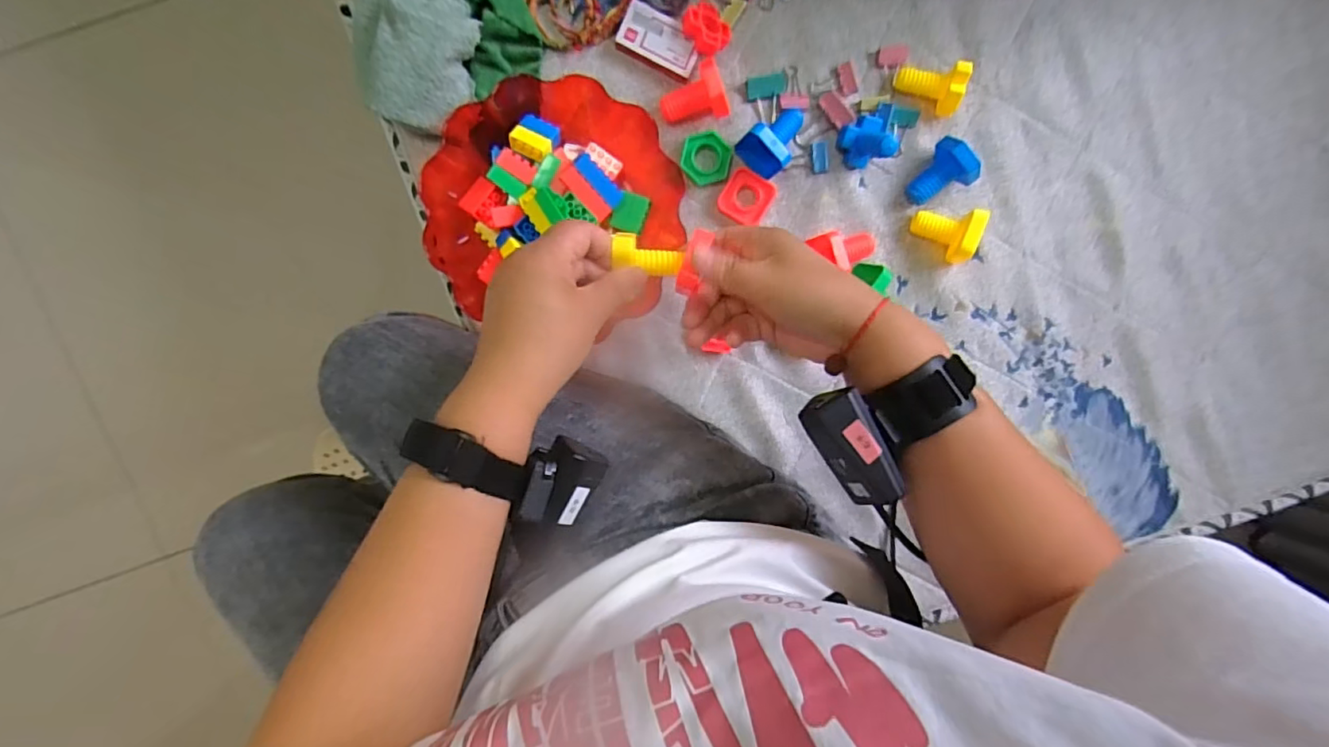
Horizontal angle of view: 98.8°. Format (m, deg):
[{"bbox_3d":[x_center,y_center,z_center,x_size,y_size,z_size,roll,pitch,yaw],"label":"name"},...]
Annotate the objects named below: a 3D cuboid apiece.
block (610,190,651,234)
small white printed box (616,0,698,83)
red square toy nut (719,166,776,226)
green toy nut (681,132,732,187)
[{"bbox_3d":[-0.030,-0.139,0.499,0.026,0.026,0.034,23,95,-5],"label":"block"},{"bbox_3d":[-0.004,-0.284,0.488,0.068,0.015,0.039,24,95,-6],"label":"small white printed box"},{"bbox_3d":[0.074,-0.157,0.508,0.044,0.012,0.042,25,95,-6],"label":"red square toy nut"},{"bbox_3d":[0.037,-0.188,0.497,0.042,0.016,0.047,5,97,-4],"label":"green toy nut"}]

